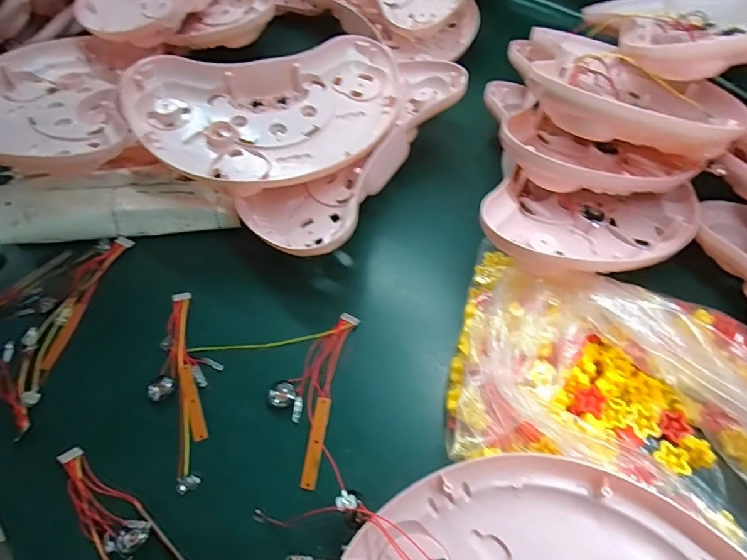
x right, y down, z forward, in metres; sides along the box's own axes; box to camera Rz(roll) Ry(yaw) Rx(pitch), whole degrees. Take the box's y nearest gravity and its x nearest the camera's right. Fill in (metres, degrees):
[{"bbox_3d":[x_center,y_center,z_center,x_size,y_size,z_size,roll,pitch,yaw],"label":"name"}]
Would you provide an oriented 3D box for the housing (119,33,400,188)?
[{"bbox_3d":[-0.121,-0.208,0.564,0.330,0.052,0.219,-15,71,-13],"label":"housing"}]

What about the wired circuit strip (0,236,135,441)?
[{"bbox_3d":[-0.405,0.041,0.524,0.170,0.019,0.225,8,57,10],"label":"wired circuit strip"}]

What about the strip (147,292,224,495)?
[{"bbox_3d":[-0.193,0.102,0.462,0.062,0.013,0.211,-9,56,-1],"label":"strip"}]

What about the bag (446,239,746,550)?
[{"bbox_3d":[0.228,0.097,0.381,0.312,0.075,0.217,21,61,18],"label":"bag"}]

